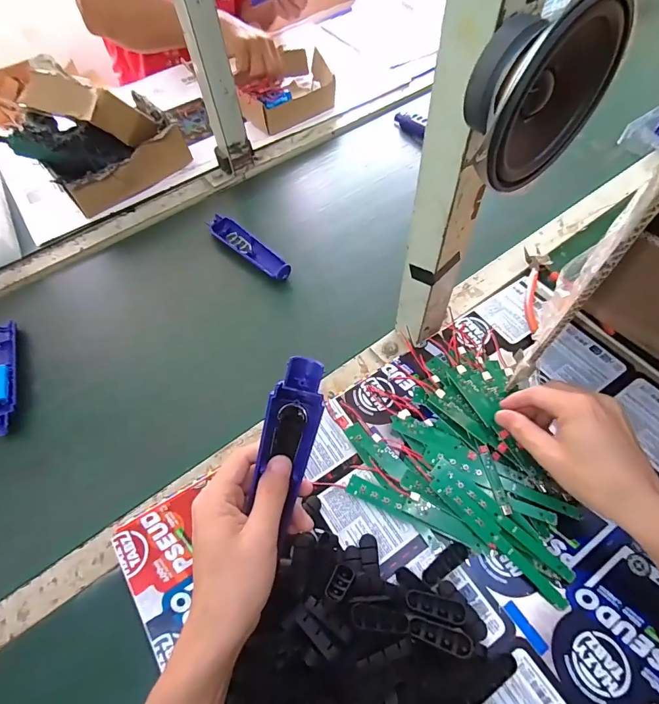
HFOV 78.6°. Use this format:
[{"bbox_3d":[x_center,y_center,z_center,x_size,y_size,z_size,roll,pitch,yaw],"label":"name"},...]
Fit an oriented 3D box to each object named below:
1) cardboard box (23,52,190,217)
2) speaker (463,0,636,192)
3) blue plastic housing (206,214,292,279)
[{"bbox_3d":[-0.372,-0.349,0.653,0.208,0.138,0.219,-39,63,-19],"label":"cardboard box"},{"bbox_3d":[0.112,-0.149,0.225,0.095,0.089,0.046,-34,62,-17],"label":"speaker"},{"bbox_3d":[-0.116,-0.153,0.591,0.159,0.027,0.036,37,67,24],"label":"blue plastic housing"}]

